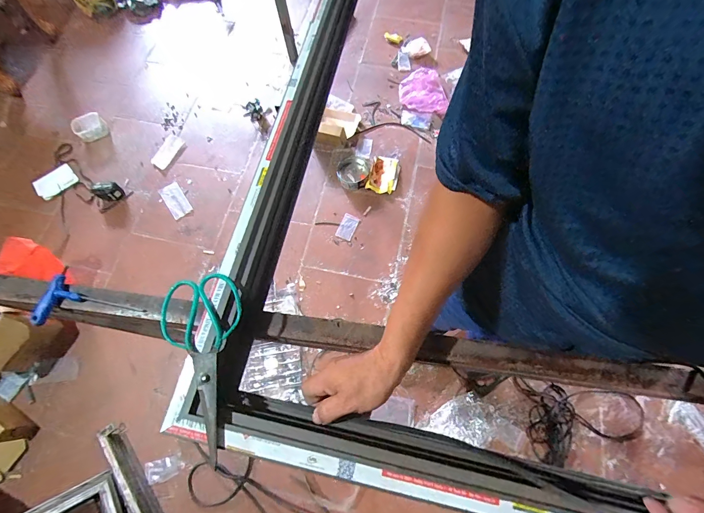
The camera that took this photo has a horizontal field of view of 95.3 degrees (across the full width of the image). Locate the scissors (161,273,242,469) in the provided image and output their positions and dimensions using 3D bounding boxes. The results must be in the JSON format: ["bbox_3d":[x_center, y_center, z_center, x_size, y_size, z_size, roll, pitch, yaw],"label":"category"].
[{"bbox_3d":[-0.176,0.123,0.383,0.091,0.015,0.205,-12,69,-2],"label":"scissors"}]

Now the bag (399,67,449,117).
[{"bbox_3d":[0.383,-0.888,1.713,0.254,0.049,0.266,17,70,7],"label":"bag"}]

